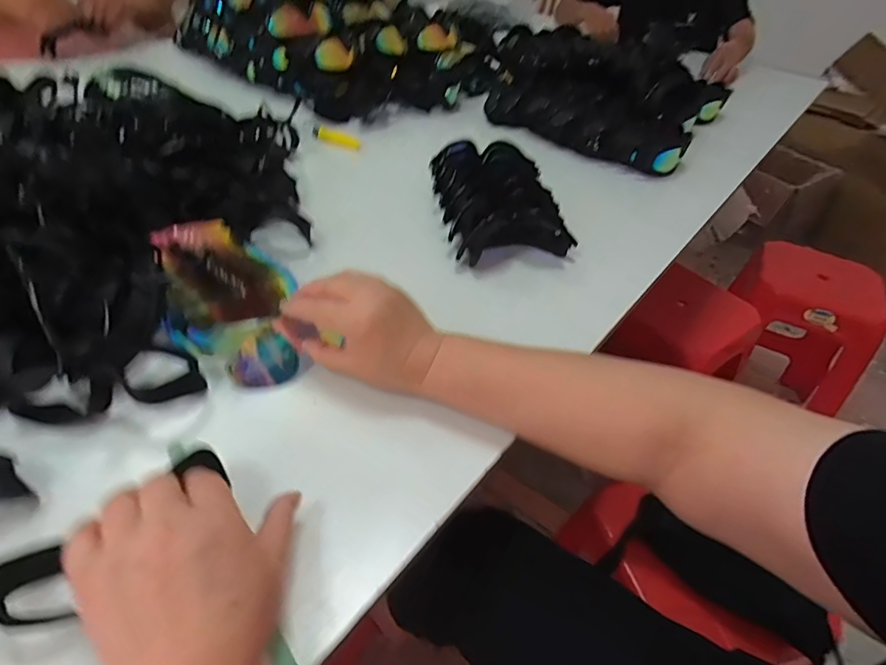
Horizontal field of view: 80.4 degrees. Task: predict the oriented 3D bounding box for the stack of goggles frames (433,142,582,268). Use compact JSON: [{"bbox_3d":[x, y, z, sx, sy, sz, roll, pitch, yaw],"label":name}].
[{"bbox_3d":[0.071,-0.180,0.691,0.154,0.065,0.214,-3,42,-11],"label":"stack of goggles frames"}]

